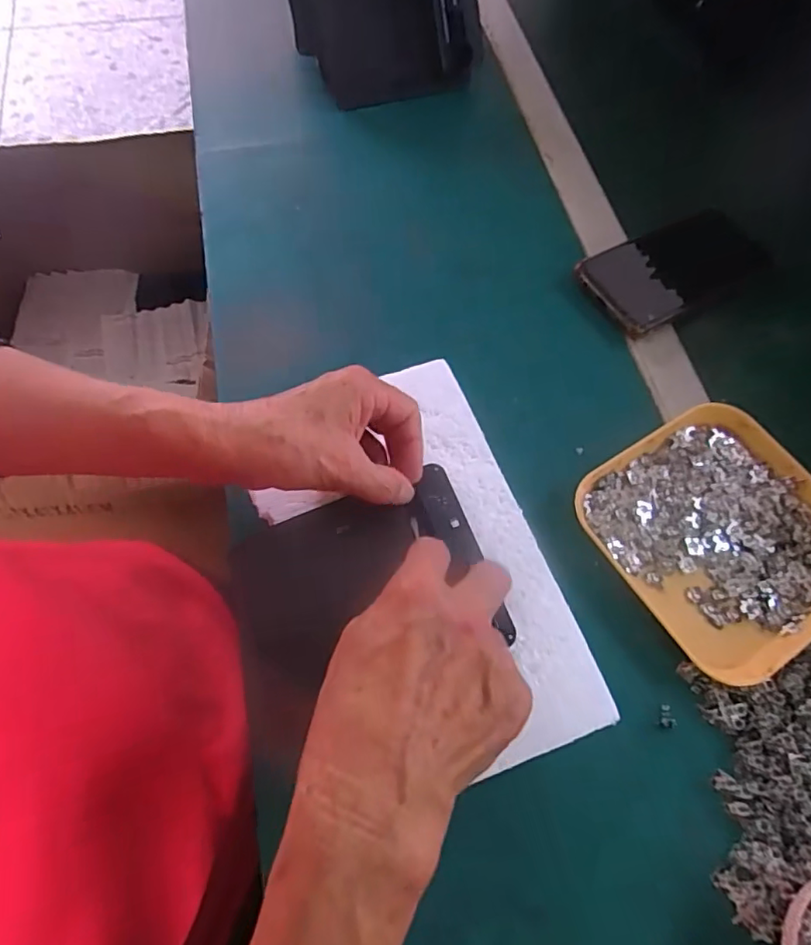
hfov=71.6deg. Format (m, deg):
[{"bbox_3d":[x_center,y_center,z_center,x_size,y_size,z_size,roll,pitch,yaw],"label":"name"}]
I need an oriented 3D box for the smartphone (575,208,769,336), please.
[{"bbox_3d":[0.212,-0.162,0.443,0.144,0.014,0.075,-28,70,-14],"label":"smartphone"}]

